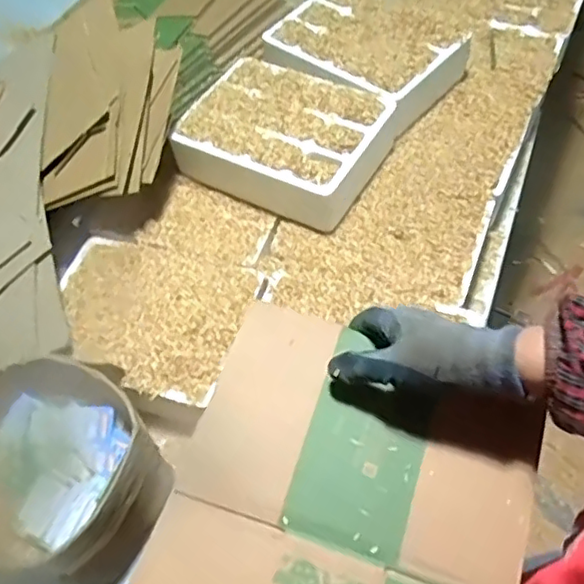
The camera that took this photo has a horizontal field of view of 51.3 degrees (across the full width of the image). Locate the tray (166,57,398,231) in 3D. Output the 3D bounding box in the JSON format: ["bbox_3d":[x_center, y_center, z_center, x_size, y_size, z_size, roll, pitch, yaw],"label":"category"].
[{"bbox_3d":[-0.008,-0.198,0.796,0.250,0.070,0.195,23,60,19],"label":"tray"}]

